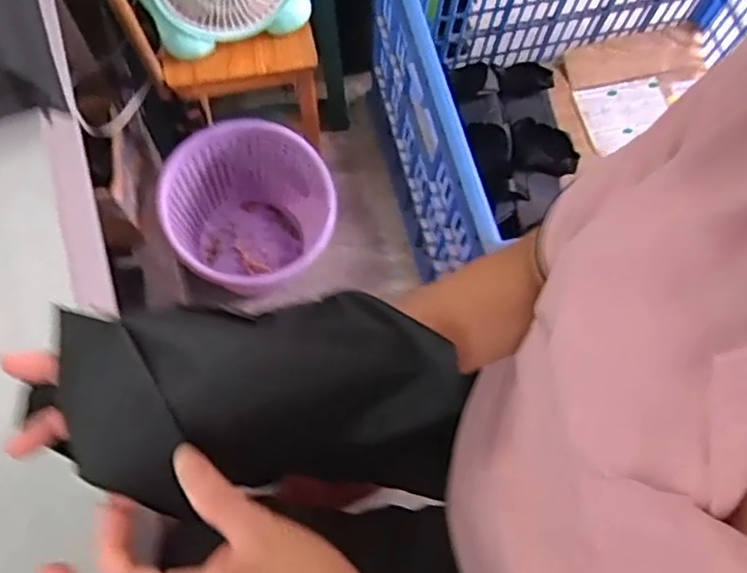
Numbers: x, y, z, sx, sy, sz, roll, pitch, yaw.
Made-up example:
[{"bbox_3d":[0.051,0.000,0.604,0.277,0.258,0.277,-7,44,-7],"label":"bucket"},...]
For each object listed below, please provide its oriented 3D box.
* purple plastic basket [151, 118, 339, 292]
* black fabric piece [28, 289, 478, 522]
[{"bbox_3d":[-0.208,-0.104,1.165,0.257,0.304,0.281,1,70,-2],"label":"purple plastic basket"},{"bbox_3d":[-0.064,0.064,0.391,0.236,0.055,0.120,5,69,-19],"label":"black fabric piece"}]

